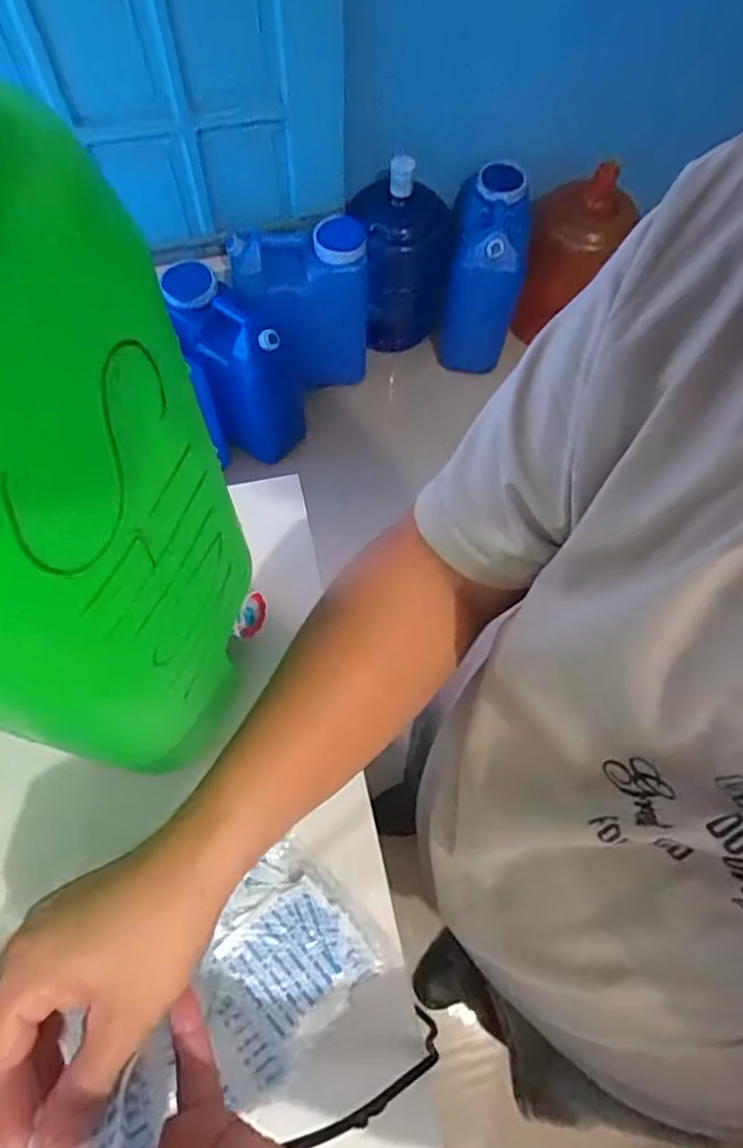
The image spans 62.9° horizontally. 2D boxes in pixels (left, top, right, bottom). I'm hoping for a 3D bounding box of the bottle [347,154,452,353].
[{"bbox_3d":[0.072,-0.858,1.612,0.295,0.431,0.247,-24,69,-13],"label":"bottle"}]

